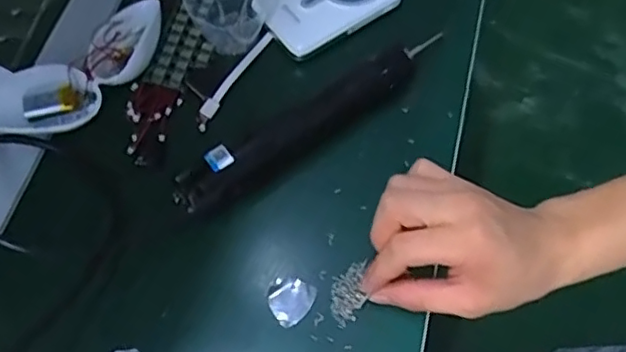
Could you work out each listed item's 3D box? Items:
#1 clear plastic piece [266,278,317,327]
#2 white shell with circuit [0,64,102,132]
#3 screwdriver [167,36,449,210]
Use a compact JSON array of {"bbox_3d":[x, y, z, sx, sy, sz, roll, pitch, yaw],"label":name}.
[{"bbox_3d":[-0.017,0.084,0.412,0.031,0.004,0.032,26,67,10],"label":"clear plastic piece"},{"bbox_3d":[-0.202,-0.054,0.448,0.081,0.026,0.044,-6,65,-5],"label":"white shell with circuit"},{"bbox_3d":[-0.001,-0.048,0.453,0.236,0.034,0.044,-35,71,-17],"label":"screwdriver"}]

